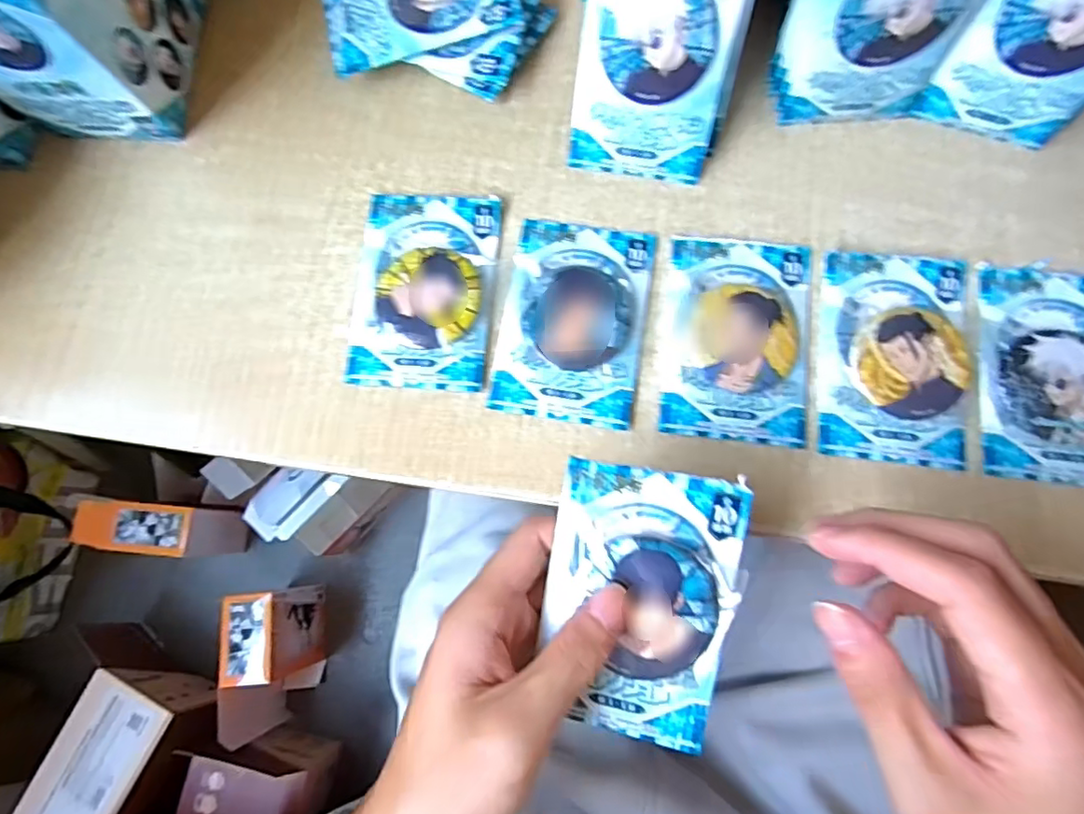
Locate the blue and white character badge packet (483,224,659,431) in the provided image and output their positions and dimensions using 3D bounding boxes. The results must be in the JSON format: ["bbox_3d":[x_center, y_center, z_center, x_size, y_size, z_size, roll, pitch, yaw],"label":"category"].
[{"bbox_3d":[0.017,-0.045,0.297,0.070,0.008,0.103,8,78,4],"label":"blue and white character badge packet"}]

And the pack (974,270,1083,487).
[{"bbox_3d":[0.246,-0.015,0.282,0.070,0.009,0.102,6,78,3],"label":"pack"}]

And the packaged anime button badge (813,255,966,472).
[{"bbox_3d":[0.170,-0.025,0.286,0.071,0.009,0.102,6,78,3],"label":"packaged anime button badge"}]

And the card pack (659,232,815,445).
[{"bbox_3d":[0.096,-0.035,0.291,0.070,0.009,0.103,5,77,3],"label":"card pack"}]

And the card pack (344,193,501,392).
[{"bbox_3d":[-0.060,-0.061,0.303,0.071,0.011,0.104,4,77,3],"label":"card pack"}]

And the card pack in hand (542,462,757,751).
[{"bbox_3d":[0.037,0.076,0.228,0.070,0.011,0.103,7,90,13],"label":"card pack in hand"}]

